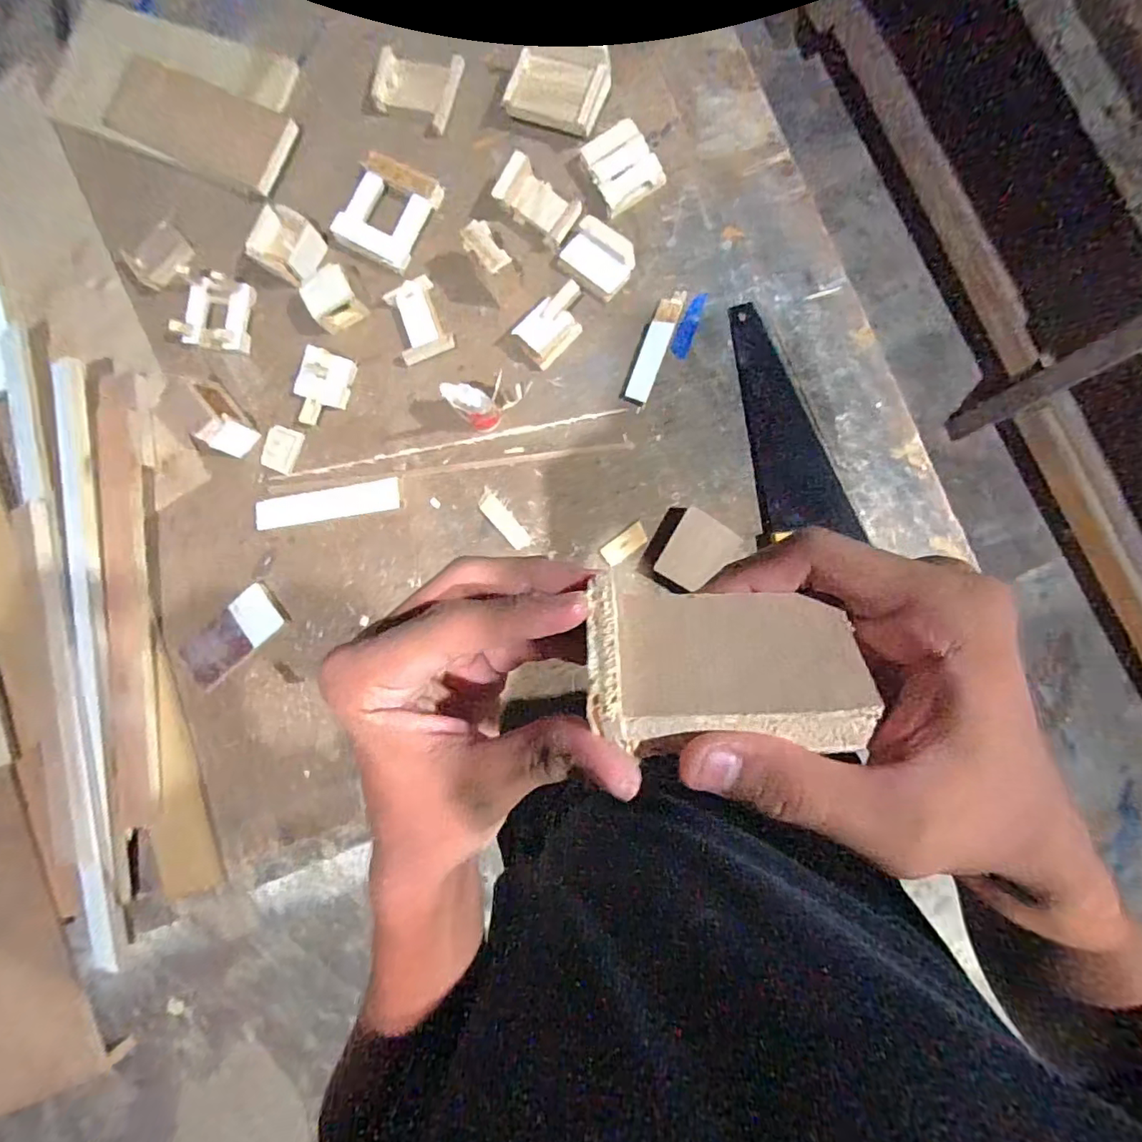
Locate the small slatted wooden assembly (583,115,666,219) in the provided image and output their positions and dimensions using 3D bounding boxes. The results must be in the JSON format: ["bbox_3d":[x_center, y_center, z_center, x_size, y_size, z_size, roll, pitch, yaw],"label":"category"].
[{"bbox_3d":[0.061,-0.482,0.652,0.071,0.023,0.086,-29,83,8],"label":"small slatted wooden assembly"}]

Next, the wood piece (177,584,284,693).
[{"bbox_3d":[-0.453,0.088,0.735,0.149,0.013,0.064,-39,102,2],"label":"wood piece"}]

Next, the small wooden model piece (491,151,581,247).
[{"bbox_3d":[-0.038,-0.447,0.666,0.101,0.037,0.061,37,96,9],"label":"small wooden model piece"}]

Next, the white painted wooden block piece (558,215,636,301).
[{"bbox_3d":[0.030,-0.375,0.661,0.090,0.033,0.065,38,96,9],"label":"white painted wooden block piece"}]

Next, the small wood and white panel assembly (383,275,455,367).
[{"bbox_3d":[-0.194,-0.318,0.698,0.064,0.021,0.096,-22,84,9],"label":"small wood and white panel assembly"}]

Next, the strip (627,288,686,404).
[{"bbox_3d":[0.102,-0.268,0.660,0.027,0.015,0.137,21,92,10],"label":"strip"}]

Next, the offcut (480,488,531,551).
[{"bbox_3d":[-0.084,-0.063,0.691,0.028,0.005,0.086,-43,82,6],"label":"offcut"}]

